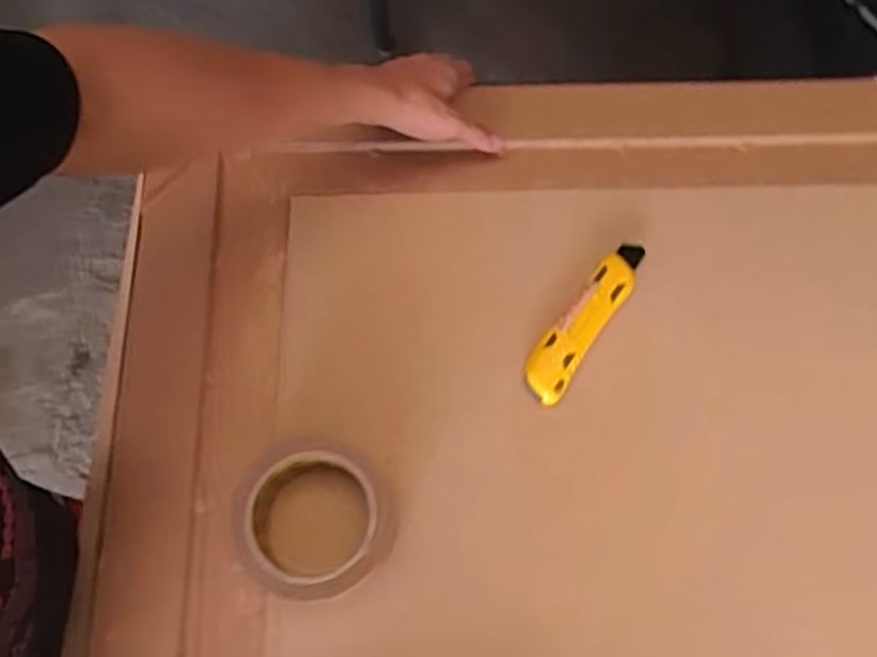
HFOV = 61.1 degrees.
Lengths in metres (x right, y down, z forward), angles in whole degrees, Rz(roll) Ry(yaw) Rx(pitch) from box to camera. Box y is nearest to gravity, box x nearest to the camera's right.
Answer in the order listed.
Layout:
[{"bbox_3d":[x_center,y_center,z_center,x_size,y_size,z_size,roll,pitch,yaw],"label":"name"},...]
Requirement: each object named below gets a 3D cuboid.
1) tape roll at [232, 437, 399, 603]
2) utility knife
[{"bbox_3d":[-0.080,0.126,0.494,0.105,0.055,0.101,1,70,-2],"label":"tape roll"},{"bbox_3d":[0.112,-0.008,0.569,0.034,0.020,0.147,34,72,10],"label":"utility knife"}]

